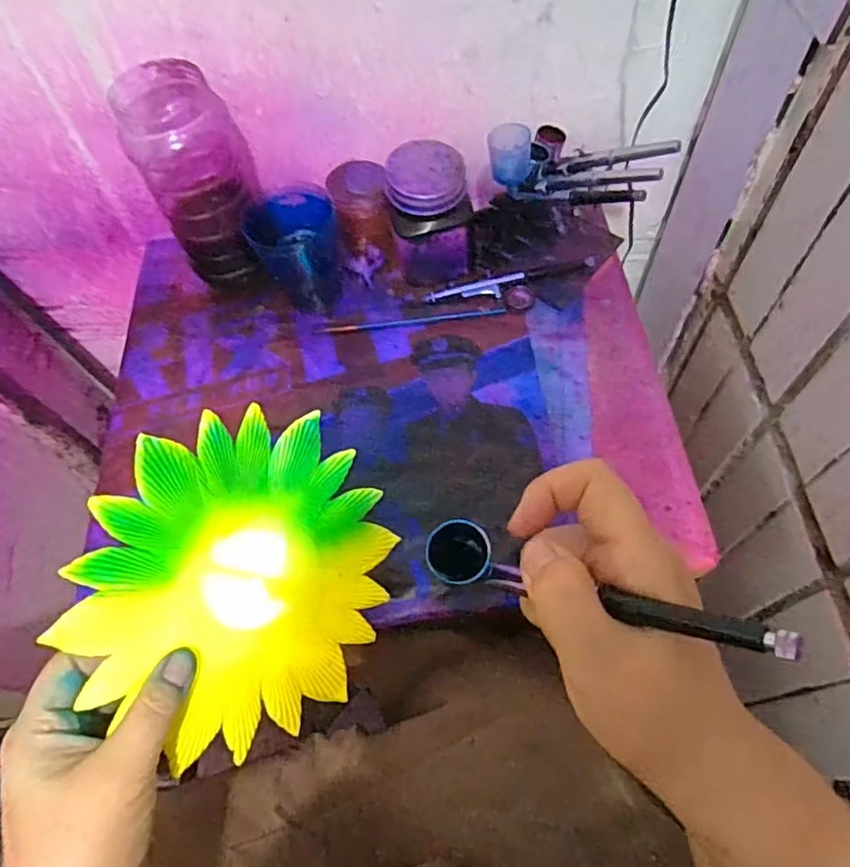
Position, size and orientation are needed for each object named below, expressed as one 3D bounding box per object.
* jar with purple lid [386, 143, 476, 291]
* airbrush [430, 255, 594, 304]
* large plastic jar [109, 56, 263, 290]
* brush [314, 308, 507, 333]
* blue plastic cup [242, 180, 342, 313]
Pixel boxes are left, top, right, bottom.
[{"bbox_3d":[0.006,-0.179,0.511,0.065,0.098,0.067,-1,61,2],"label":"jar with purple lid"},{"bbox_3d":[0.076,-0.130,0.527,0.147,0.014,0.020,-12,61,-3],"label":"airbrush"},{"bbox_3d":[-0.179,-0.198,0.502,0.078,0.168,0.083,-1,61,2],"label":"large plastic jar"},{"bbox_3d":[-0.012,-0.097,0.522,0.159,0.004,0.008,-5,61,0],"label":"brush"},{"bbox_3d":[-0.107,-0.155,0.523,0.072,0.078,0.070,-1,61,2],"label":"blue plastic cup"}]

